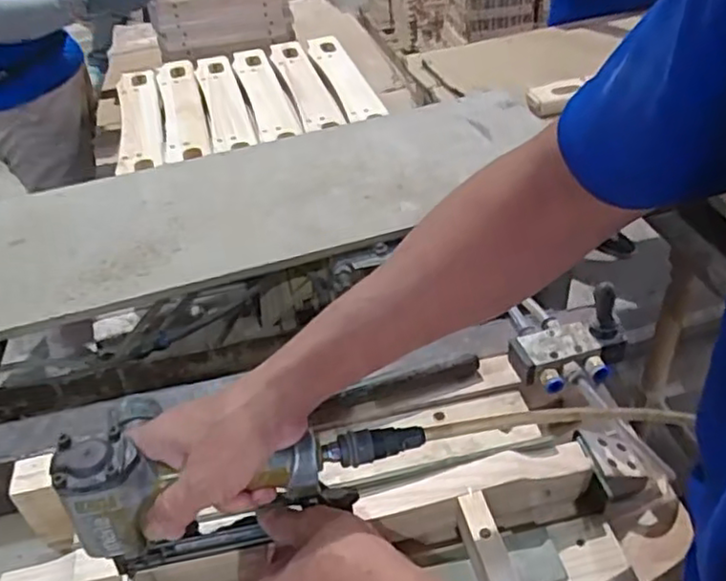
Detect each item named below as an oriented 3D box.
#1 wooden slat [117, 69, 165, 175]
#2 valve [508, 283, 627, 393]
[{"bbox_3d":[-0.380,-0.296,1.131,0.070,0.023,0.373,-13,40,-9],"label":"wooden slat"},{"bbox_3d":[0.189,0.050,0.610,0.099,0.048,0.074,-15,40,-11],"label":"valve"}]

